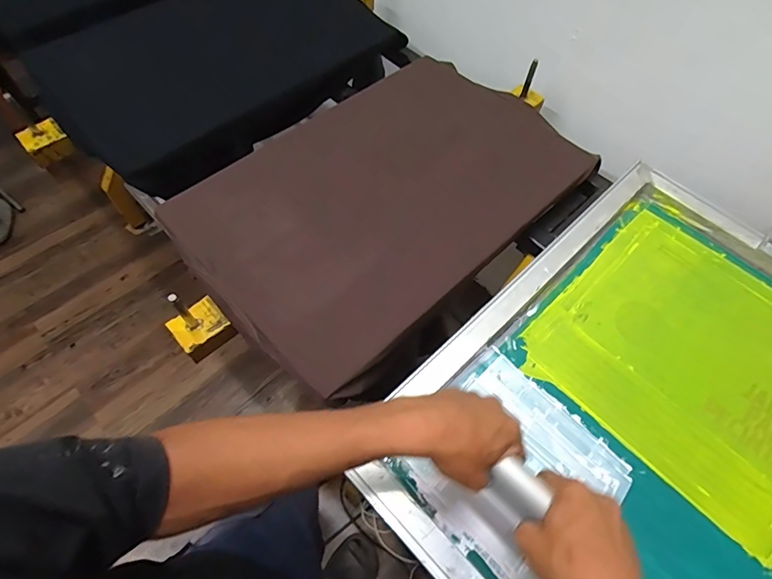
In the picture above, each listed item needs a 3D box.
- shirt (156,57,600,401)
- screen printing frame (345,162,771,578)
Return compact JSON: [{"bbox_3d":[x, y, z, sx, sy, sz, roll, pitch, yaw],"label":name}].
[{"bbox_3d":[0.014,-0.164,0.720,0.634,0.055,0.395,-38,70,-24],"label":"shirt"},{"bbox_3d":[0.338,0.138,0.533,0.663,0.031,0.465,-40,70,-21],"label":"screen printing frame"}]

